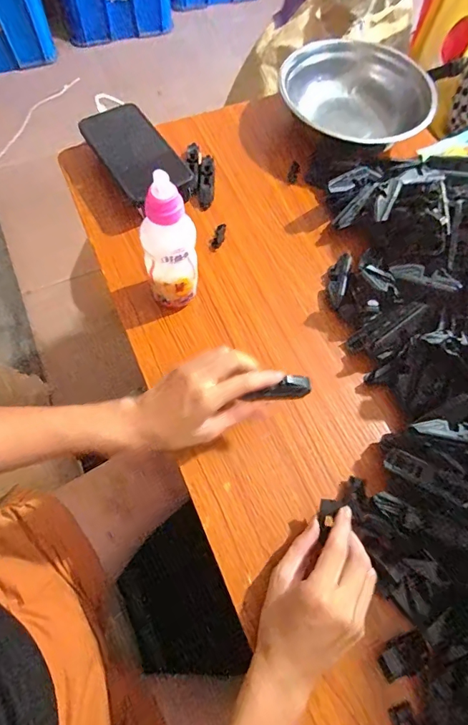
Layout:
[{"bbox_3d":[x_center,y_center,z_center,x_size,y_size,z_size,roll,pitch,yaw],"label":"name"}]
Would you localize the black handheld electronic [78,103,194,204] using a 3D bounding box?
[{"bbox_3d":[-0.124,-0.264,0.530,0.084,0.012,0.135,-34,84,-13],"label":"black handheld electronic"}]

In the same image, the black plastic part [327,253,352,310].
[{"bbox_3d":[0.117,-0.094,0.475,0.018,0.013,0.069,15,66,4],"label":"black plastic part"}]

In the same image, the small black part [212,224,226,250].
[{"bbox_3d":[-0.018,-0.152,0.510,0.013,0.008,0.034,15,78,4],"label":"small black part"}]

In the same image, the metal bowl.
[{"bbox_3d":[0.166,-0.360,0.586,0.196,0.070,0.196,1,66,-2],"label":"metal bowl"}]

